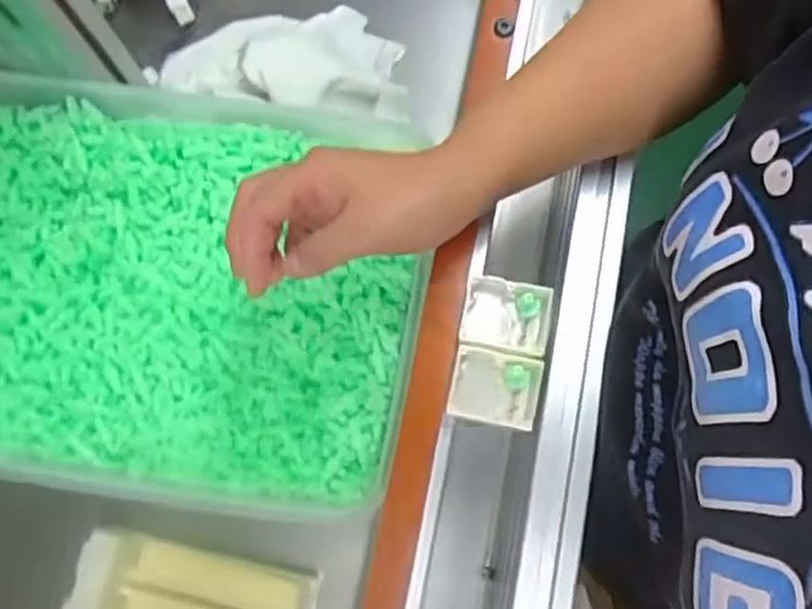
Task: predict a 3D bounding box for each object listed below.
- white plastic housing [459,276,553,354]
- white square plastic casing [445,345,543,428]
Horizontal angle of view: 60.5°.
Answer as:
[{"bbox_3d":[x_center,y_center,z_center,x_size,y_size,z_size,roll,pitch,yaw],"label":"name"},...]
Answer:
[{"bbox_3d":[0.052,0.007,0.364,0.044,0.021,0.036,9,76,4],"label":"white plastic housing"},{"bbox_3d":[0.045,0.042,0.352,0.044,0.012,0.036,11,76,4],"label":"white square plastic casing"}]

